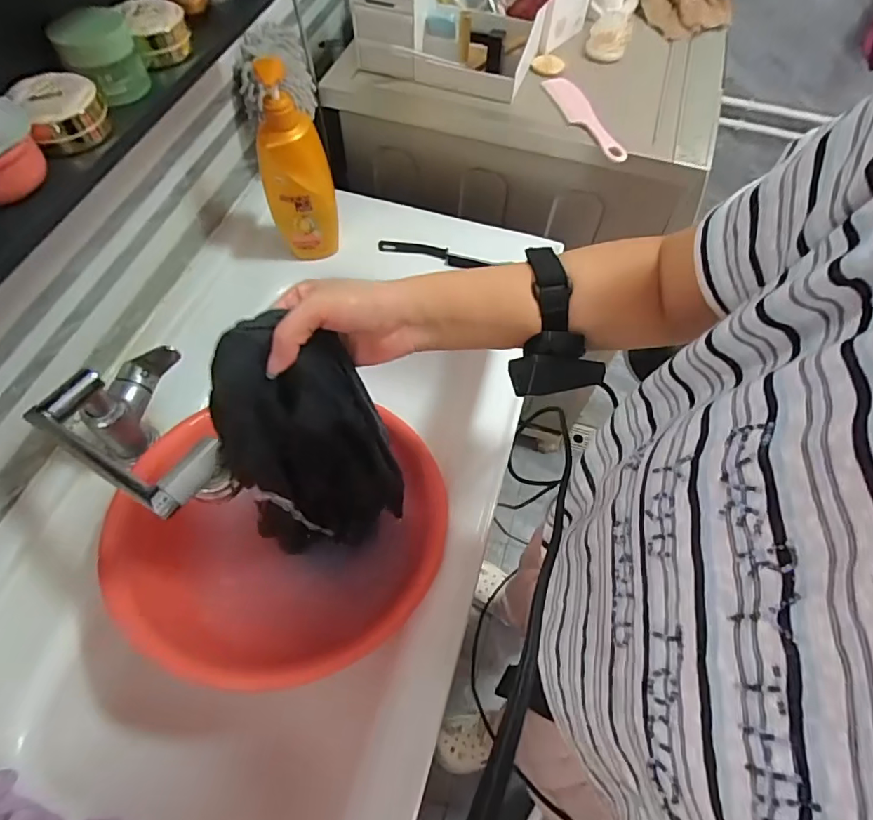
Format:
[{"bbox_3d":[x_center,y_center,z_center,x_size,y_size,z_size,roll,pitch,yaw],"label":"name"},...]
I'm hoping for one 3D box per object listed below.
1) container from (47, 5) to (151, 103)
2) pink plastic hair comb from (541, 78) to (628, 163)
[{"bbox_3d":[-0.292,-0.309,0.438,0.061,0.053,0.047,-32,67,-17],"label":"container"},{"bbox_3d":[0.217,-0.433,0.739,0.048,0.009,0.201,-16,63,-10],"label":"pink plastic hair comb"}]

